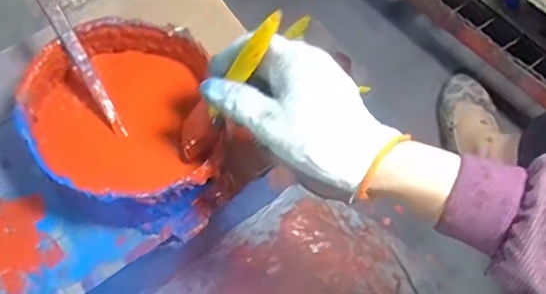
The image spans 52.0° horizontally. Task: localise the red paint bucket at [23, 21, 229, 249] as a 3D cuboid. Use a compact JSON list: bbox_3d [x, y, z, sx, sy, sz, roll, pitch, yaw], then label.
[{"bbox_3d":[-0.128,-0.015,0.499,0.160,0.112,0.155,0,58,-1],"label":"red paint bucket"}]

